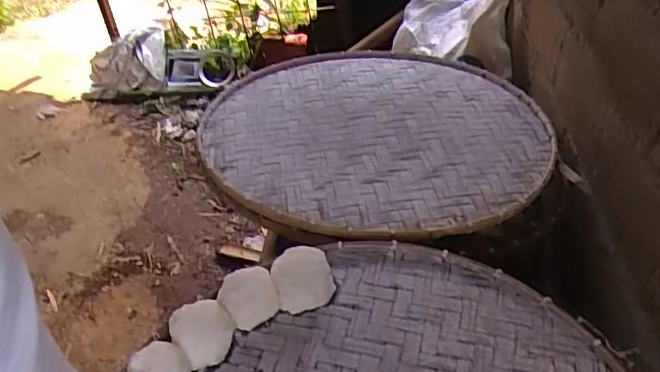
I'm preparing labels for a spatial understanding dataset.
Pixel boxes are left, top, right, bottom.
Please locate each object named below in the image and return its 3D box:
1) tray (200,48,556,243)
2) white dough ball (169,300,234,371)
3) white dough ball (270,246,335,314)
[{"bbox_3d":[0.103,-0.137,1.206,0.740,0.029,0.698,3,36,-2],"label":"tray"},{"bbox_3d":[-0.178,0.202,0.787,0.076,0.051,0.076,-35,50,-28],"label":"white dough ball"},{"bbox_3d":[-0.040,0.134,0.825,0.084,0.075,0.076,-10,43,-5],"label":"white dough ball"}]

